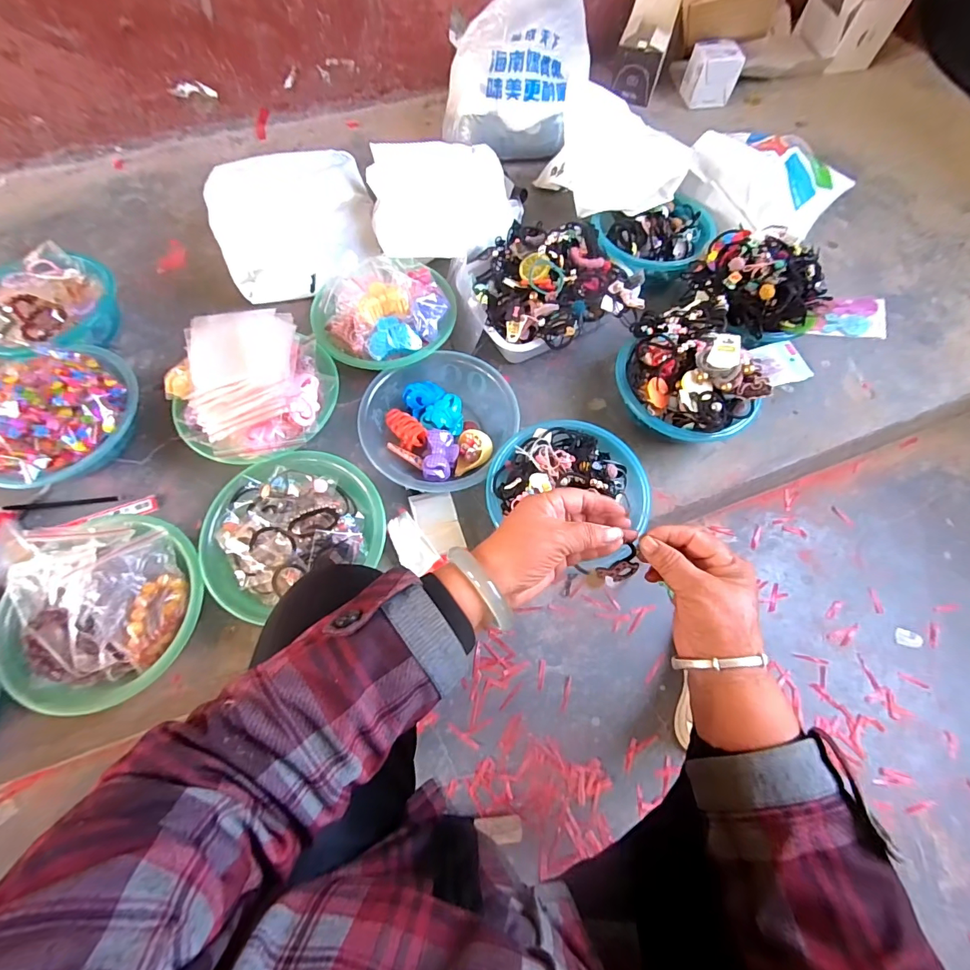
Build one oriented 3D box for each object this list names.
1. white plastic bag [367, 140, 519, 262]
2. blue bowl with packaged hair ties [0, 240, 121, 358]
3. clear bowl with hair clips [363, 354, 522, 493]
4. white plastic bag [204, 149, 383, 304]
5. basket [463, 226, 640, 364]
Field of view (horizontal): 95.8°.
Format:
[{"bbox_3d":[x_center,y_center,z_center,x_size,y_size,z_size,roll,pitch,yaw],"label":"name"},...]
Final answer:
[{"bbox_3d":[-0.077,-0.541,0.839,0.282,0.098,0.248,-2,67,-2],"label":"white plastic bag"},{"bbox_3d":[-0.735,-0.289,0.742,0.191,0.102,0.206,0,67,-1],"label":"blue bowl with packaged hair ties"},{"bbox_3d":[-0.070,-0.097,0.695,0.224,0.085,0.219,0,67,-1],"label":"clear bowl with hair clips"},{"bbox_3d":[-0.356,-0.499,0.832,0.291,0.088,0.313,-19,69,-9],"label":"white plastic bag"},{"bbox_3d":[0.116,-0.344,0.762,0.286,0.124,0.232,-19,69,-9],"label":"basket"}]

